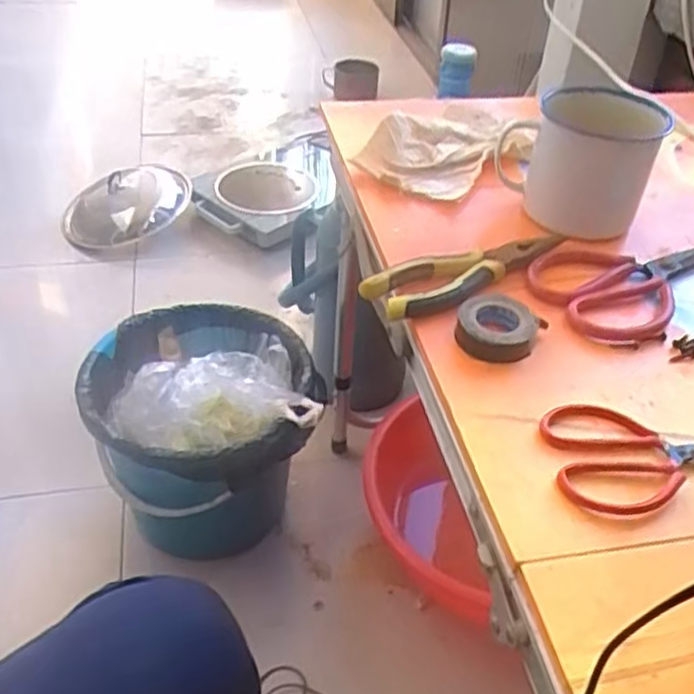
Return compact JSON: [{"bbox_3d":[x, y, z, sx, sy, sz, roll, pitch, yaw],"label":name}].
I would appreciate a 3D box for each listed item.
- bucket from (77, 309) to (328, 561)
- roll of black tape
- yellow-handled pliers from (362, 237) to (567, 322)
[{"bbox_3d":[-0.190,0.124,0.983,0.275,0.267,0.263,2,41,-2],"label":"bucket"},{"bbox_3d":[0.105,-0.015,0.506,0.052,0.022,0.054,2,42,-2],"label":"roll of black tape"},{"bbox_3d":[0.091,-0.061,0.560,0.168,0.015,0.056,-26,50,-29],"label":"yellow-handled pliers"}]

